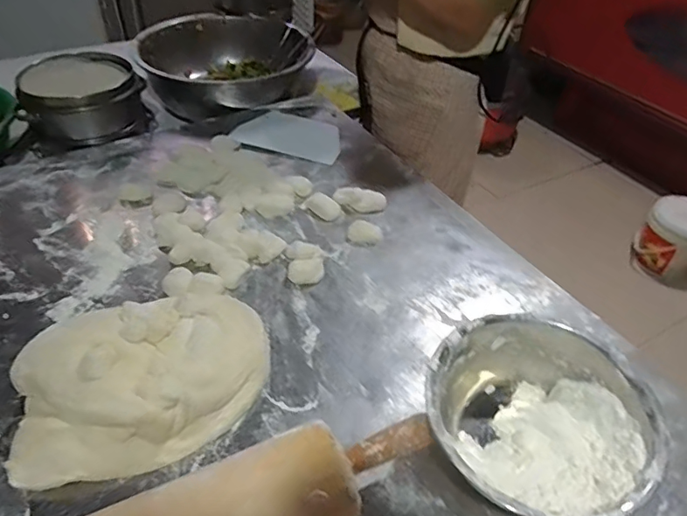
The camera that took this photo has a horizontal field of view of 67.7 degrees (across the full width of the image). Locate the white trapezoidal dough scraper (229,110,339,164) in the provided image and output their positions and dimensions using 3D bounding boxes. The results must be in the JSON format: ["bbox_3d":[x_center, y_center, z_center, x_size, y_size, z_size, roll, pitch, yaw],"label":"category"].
[{"bbox_3d":[-0.081,-0.196,0.812,0.162,0.009,0.105,15,47,9],"label":"white trapezoidal dough scraper"}]

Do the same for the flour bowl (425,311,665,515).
[{"bbox_3d":[0.170,0.148,0.474,0.184,0.086,0.180,2,43,-2],"label":"flour bowl"}]

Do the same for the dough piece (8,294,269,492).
[{"bbox_3d":[-0.192,0.110,0.503,0.240,0.060,0.170,-14,45,-18],"label":"dough piece"}]

